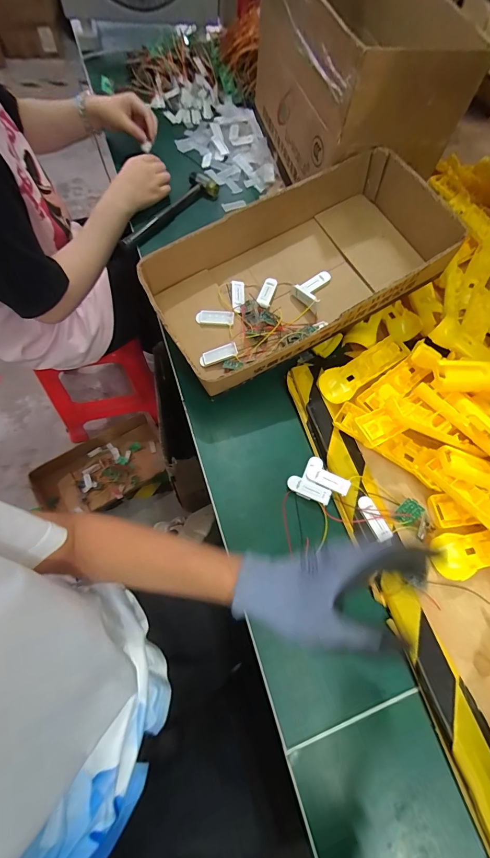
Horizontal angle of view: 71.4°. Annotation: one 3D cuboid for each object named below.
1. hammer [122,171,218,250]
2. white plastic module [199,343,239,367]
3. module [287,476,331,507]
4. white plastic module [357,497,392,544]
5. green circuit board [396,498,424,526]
[{"bbox_3d":[-0.141,-0.406,0.641,0.052,0.029,0.230,36,72,13],"label":"hammer"},{"bbox_3d":[-0.039,-0.108,0.501,0.057,0.008,0.022,-19,69,8],"label":"white plastic module"},{"bbox_3d":[0.084,0.081,0.450,0.057,0.010,0.020,25,70,9],"label":"module"},{"bbox_3d":[0.162,0.112,0.430,0.022,0.010,0.056,-19,70,-8],"label":"white plastic module"},{"bbox_3d":[0.208,0.106,0.433,0.032,0.004,0.025,-46,74,6],"label":"green circuit board"}]

